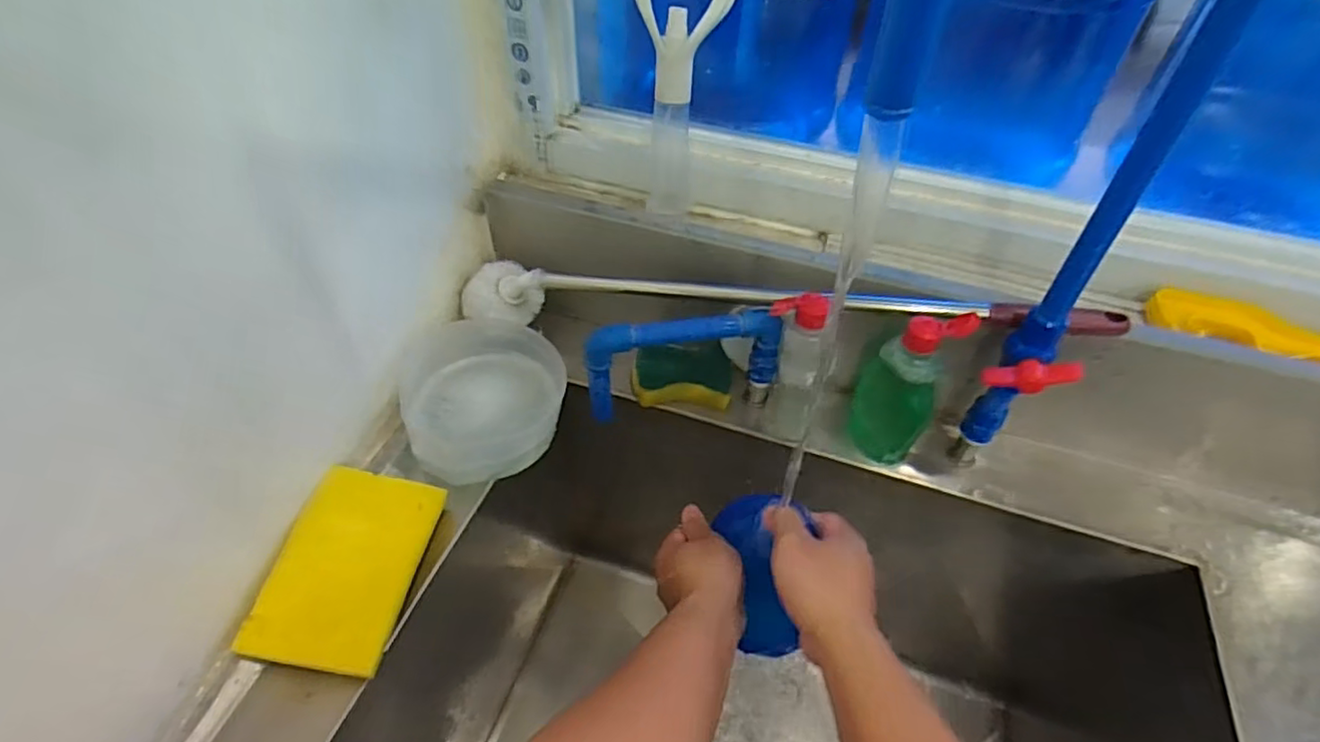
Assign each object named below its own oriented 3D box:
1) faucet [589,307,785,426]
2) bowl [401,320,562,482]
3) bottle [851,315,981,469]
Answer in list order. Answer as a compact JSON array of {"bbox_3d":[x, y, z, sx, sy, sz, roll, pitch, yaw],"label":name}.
[{"bbox_3d":[0.021,0.001,0.583,0.173,0.106,0.046,-9,49,-10],"label":"faucet"},{"bbox_3d":[-0.172,0.017,0.615,0.146,0.057,0.170,-21,52,-20],"label":"bowl"},{"bbox_3d":[0.210,0.019,0.564,0.070,0.172,0.038,26,52,19],"label":"bottle"}]

